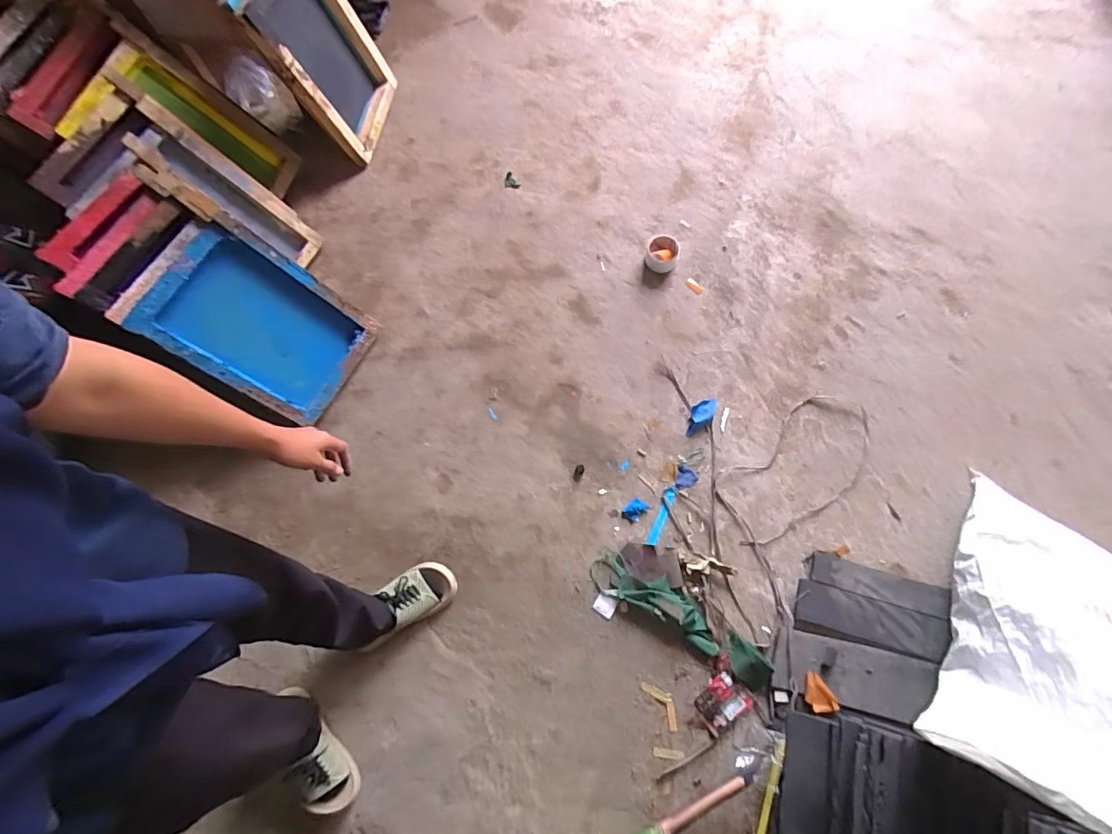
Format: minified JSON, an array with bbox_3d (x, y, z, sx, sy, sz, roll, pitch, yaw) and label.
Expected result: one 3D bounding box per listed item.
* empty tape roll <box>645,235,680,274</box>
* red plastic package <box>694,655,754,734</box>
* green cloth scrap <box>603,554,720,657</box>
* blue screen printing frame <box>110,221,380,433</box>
[{"bbox_3d":[0.276,-0.424,1.316,0.086,0.054,0.094,14,74,5],"label":"empty tape roll"},{"bbox_3d":[0.328,0.557,1.013,0.104,0.021,0.113,-32,75,-8],"label":"red plastic package"},{"bbox_3d":[0.222,0.391,1.069,0.272,0.037,0.083,28,76,9],"label":"green cloth scrap"},{"bbox_3d":[-0.663,-0.207,1.137,0.434,0.044,0.301,38,84,-32],"label":"blue screen printing frame"}]

